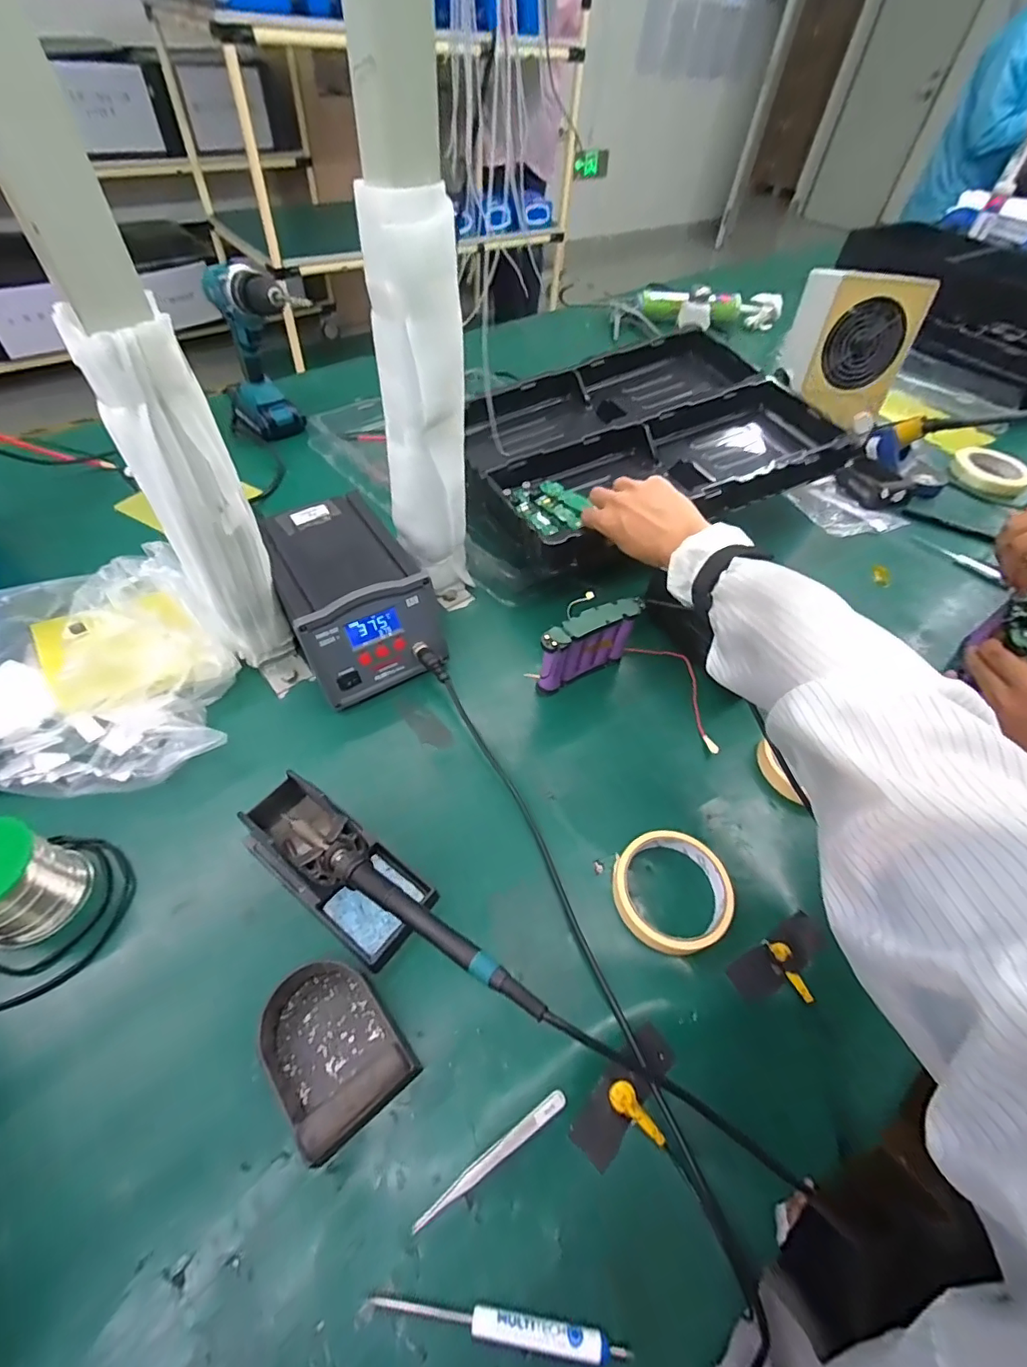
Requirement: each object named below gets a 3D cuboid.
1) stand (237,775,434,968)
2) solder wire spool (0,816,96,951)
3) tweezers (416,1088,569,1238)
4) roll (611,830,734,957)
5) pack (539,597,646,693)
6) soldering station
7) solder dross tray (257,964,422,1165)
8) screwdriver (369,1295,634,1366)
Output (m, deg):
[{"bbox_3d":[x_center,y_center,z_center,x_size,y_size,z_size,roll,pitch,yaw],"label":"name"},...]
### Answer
[{"bbox_3d":[-0.136,0.135,0.402,0.149,0.077,0.067,33,56,18],"label":"stand"},{"bbox_3d":[-0.369,0.143,0.383,0.059,0.079,0.072,17,52,8],"label":"solder wire spool"},{"bbox_3d":[-0.012,0.290,0.324,0.104,0.012,0.010,-25,59,-23],"label":"tweezers"},{"bbox_3d":[0.126,0.164,0.419,0.088,0.028,0.088,3,52,-4],"label":"roll"},{"bbox_3d":[0.071,-0.035,0.542,0.117,0.088,0.025,-25,58,-23],"label":"pack"},{"bbox_3d":[-0.162,-0.089,0.544,0.138,0.098,0.203,-18,56,-19],"label":"soldering station"},{"bbox_3d":[-0.120,0.237,0.348,0.073,0.040,0.100,-33,62,-27],"label":"solder dross tray"},{"bbox_3d":[-0.006,0.345,0.285,0.137,0.013,0.011,10,52,2],"label":"screwdriver"}]

